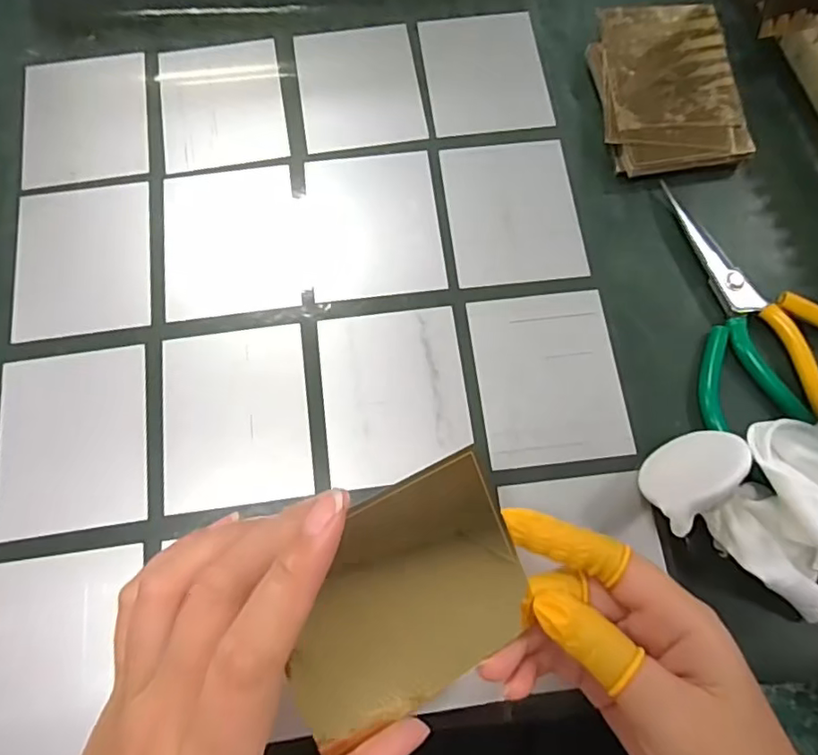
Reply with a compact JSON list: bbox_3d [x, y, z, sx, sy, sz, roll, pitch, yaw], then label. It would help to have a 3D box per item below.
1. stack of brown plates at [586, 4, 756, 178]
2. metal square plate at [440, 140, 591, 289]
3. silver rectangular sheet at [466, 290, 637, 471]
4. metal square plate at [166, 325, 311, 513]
[{"bbox_3d":[0.169,-0.190,0.382,0.090,0.022,0.131,-2,69,-2],"label":"stack of brown plates"},{"bbox_3d":[0.065,-0.104,0.359,0.079,0.004,0.098,-6,73,-2],"label":"metal square plate"},{"bbox_3d":[0.080,-0.001,0.328,0.078,0.004,0.098,-7,73,-2],"label":"silver rectangular sheet"},{"bbox_3d":[-0.096,0.021,0.319,0.078,0.005,0.098,-7,73,-3],"label":"metal square plate"}]

